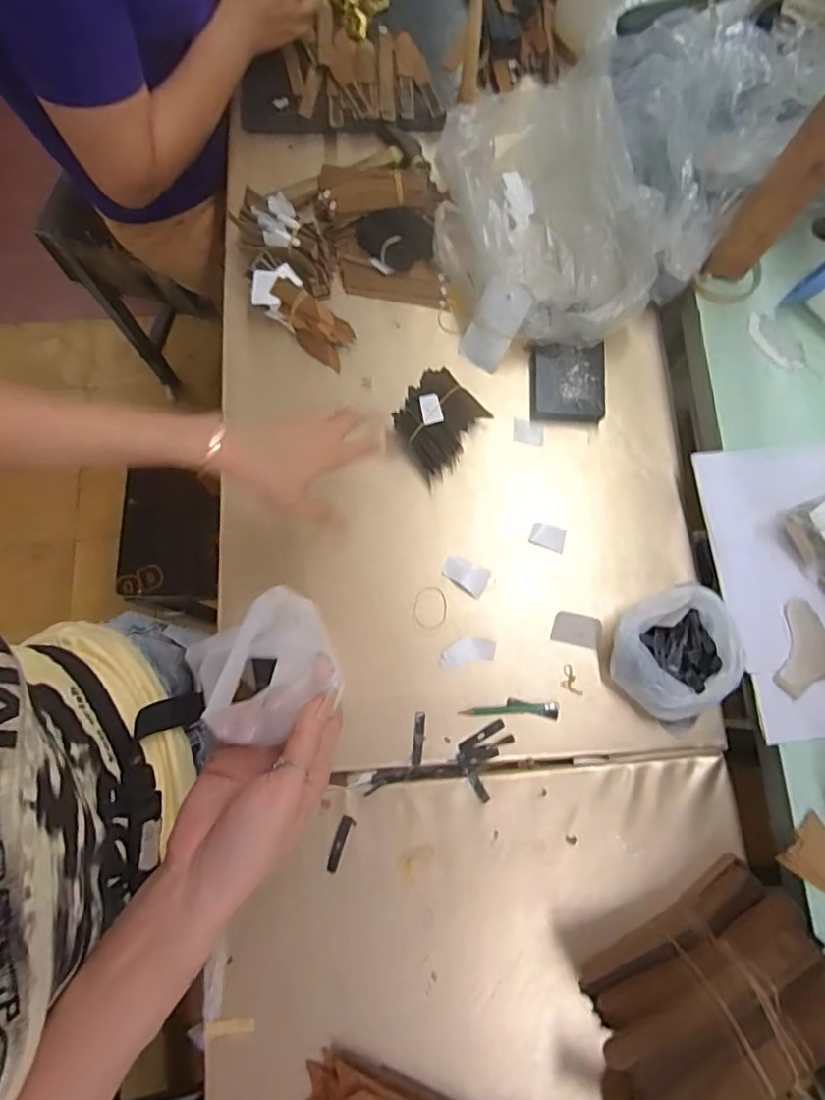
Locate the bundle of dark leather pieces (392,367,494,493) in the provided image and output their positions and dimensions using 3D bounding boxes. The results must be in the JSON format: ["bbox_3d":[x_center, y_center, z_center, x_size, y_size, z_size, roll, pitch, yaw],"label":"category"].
[{"bbox_3d":[0.025,-0.143,0.645,0.089,0.043,0.105,41,81,8],"label":"bundle of dark leather pieces"}]

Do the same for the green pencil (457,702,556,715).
[{"bbox_3d":[0.102,0.168,0.601,0.103,0.004,0.008,-4,78,-1],"label":"green pencil"}]

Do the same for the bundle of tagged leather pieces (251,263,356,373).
[{"bbox_3d":[-0.128,-0.277,0.675,0.134,0.026,0.053,42,81,-7],"label":"bundle of tagged leather pieces"}]

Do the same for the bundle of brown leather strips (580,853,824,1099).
[{"bbox_3d":[0.266,0.391,0.495,0.204,0.103,0.131,-31,80,-6],"label":"bundle of brown leather strips"}]

